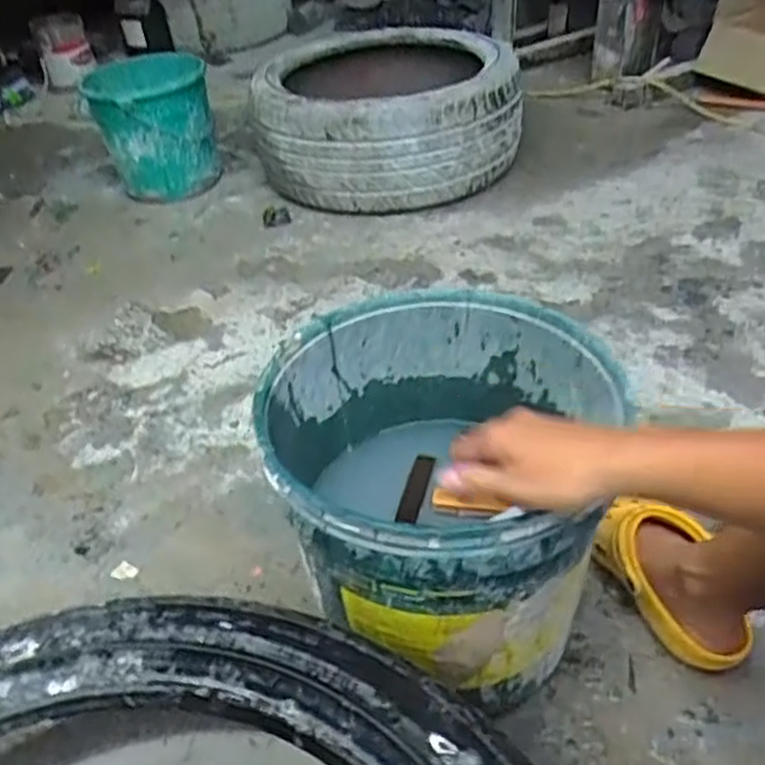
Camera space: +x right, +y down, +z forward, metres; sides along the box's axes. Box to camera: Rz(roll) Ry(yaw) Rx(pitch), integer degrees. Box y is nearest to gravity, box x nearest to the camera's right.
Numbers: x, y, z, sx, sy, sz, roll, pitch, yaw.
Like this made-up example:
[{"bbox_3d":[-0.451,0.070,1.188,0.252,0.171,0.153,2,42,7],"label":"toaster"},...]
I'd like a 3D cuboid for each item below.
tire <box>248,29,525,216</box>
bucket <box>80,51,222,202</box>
[{"bbox_3d":[0.018,-0.607,1.698,0.576,0.234,0.531,0,40,7],"label":"tire"},{"bbox_3d":[-0.518,-0.583,1.722,0.262,0.264,0.217,-17,41,-12],"label":"bucket"}]

